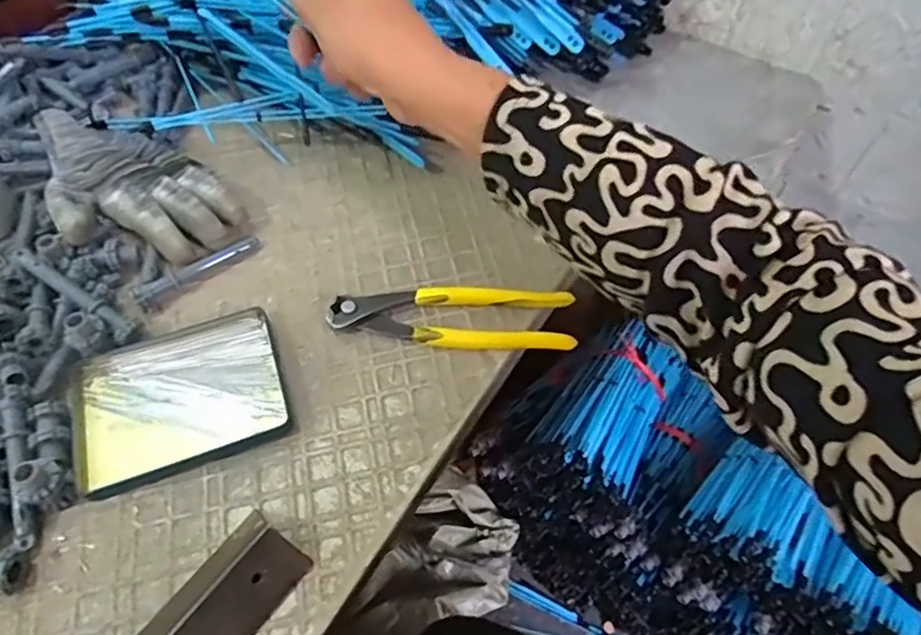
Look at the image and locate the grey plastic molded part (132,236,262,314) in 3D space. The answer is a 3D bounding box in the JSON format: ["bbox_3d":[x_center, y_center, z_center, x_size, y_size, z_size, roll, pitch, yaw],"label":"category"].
[{"bbox_3d":[-0.190,-0.034,0.461,0.093,0.018,0.014,-32,63,-19],"label":"grey plastic molded part"}]

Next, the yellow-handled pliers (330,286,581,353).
[{"bbox_3d":[-0.006,0.001,0.436,0.164,0.016,0.045,2,57,1],"label":"yellow-handled pliers"}]

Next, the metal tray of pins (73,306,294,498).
[{"bbox_3d":[-0.181,0.049,0.411,0.128,0.012,0.099,-17,59,-11],"label":"metal tray of pins"}]

